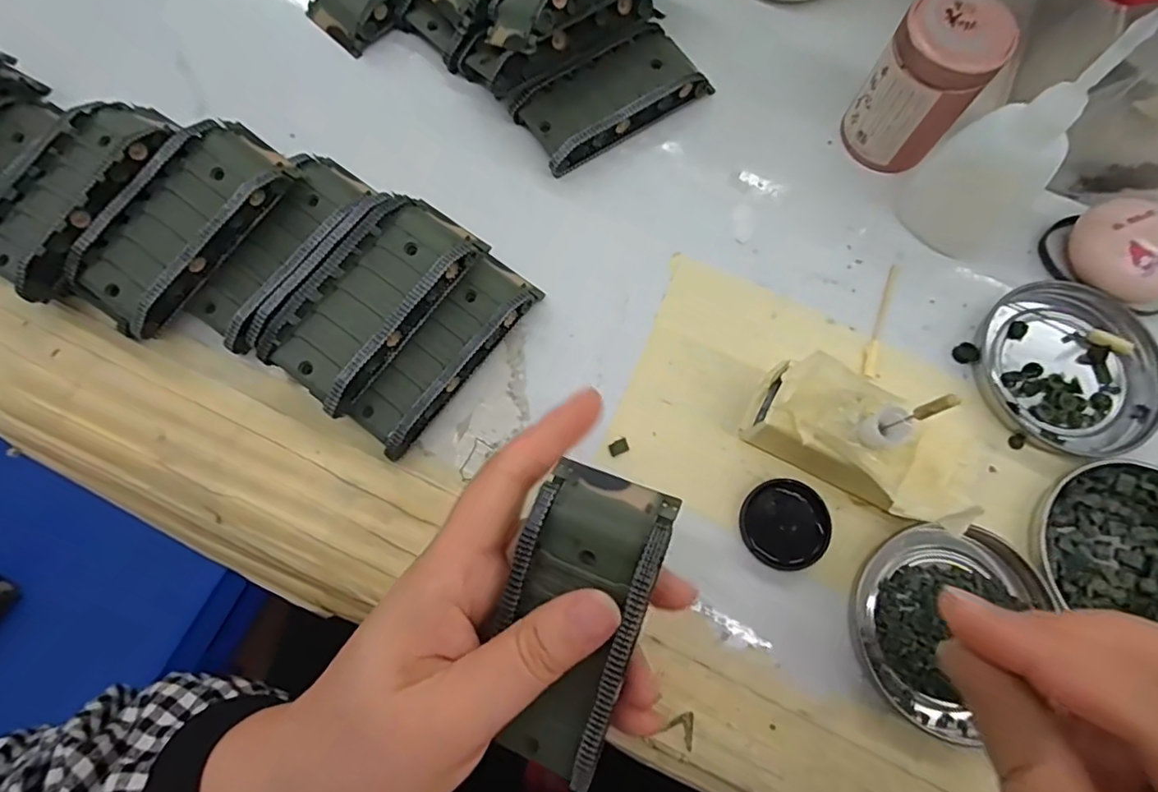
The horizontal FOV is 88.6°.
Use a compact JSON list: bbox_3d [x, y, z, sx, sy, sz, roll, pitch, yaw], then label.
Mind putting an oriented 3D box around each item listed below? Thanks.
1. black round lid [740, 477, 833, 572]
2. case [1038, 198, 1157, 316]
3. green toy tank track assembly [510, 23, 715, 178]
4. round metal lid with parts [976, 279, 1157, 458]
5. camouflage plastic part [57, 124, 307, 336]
[{"bbox_3d":[0.085,0.053,0.245,0.035,0.007,0.035,0,75,0],"label":"black round lid"},{"bbox_3d":[0.248,-0.062,0.270,0.044,0.023,0.056,-27,76,-7],"label":"case"},{"bbox_3d":[0.017,-0.149,0.296,0.090,0.021,0.043,-32,77,-8],"label":"green toy tank track assembly"},{"bbox_3d":[0.219,-0.013,0.264,0.077,0.008,0.073,0,75,0],"label":"round metal lid with parts"},{"bbox_3d":[-0.173,-0.076,0.259,0.044,0.025,0.099,37,78,9],"label":"camouflage plastic part"}]

